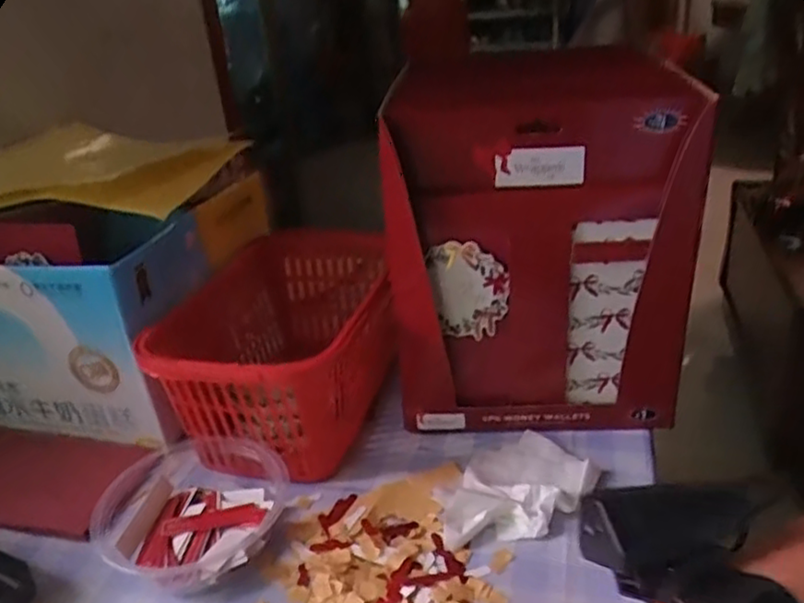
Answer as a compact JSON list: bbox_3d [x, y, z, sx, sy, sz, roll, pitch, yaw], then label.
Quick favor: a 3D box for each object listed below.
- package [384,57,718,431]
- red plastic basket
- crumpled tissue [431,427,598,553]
[{"bbox_3d":[0.099,-0.038,0.501,0.198,0.274,0.123,0,27,9],"label":"package"},{"bbox_3d":[-0.087,0.038,0.547,0.156,0.109,0.236,2,27,13],"label":"red plastic basket"},{"bbox_3d":[0.073,0.125,0.447,0.075,0.019,0.114,18,34,37],"label":"crumpled tissue"}]

